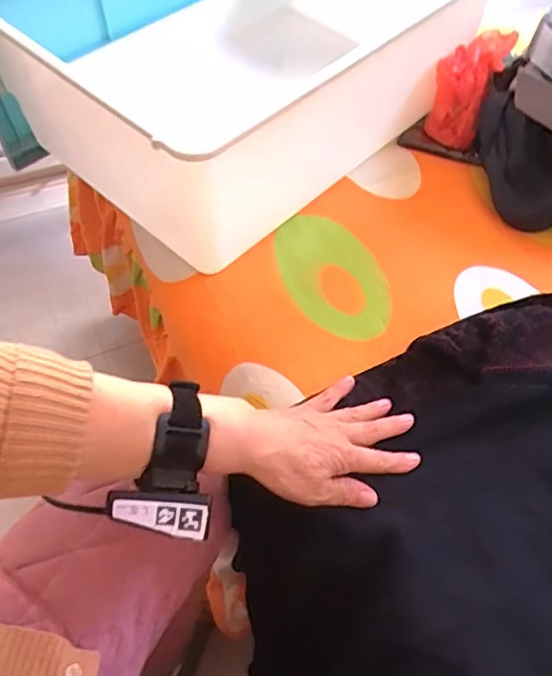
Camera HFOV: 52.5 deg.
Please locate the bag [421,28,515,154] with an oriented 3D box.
[{"bbox_3d":[0.254,-0.336,0.738,0.069,0.085,0.139,24,54,16],"label":"bag"}]

